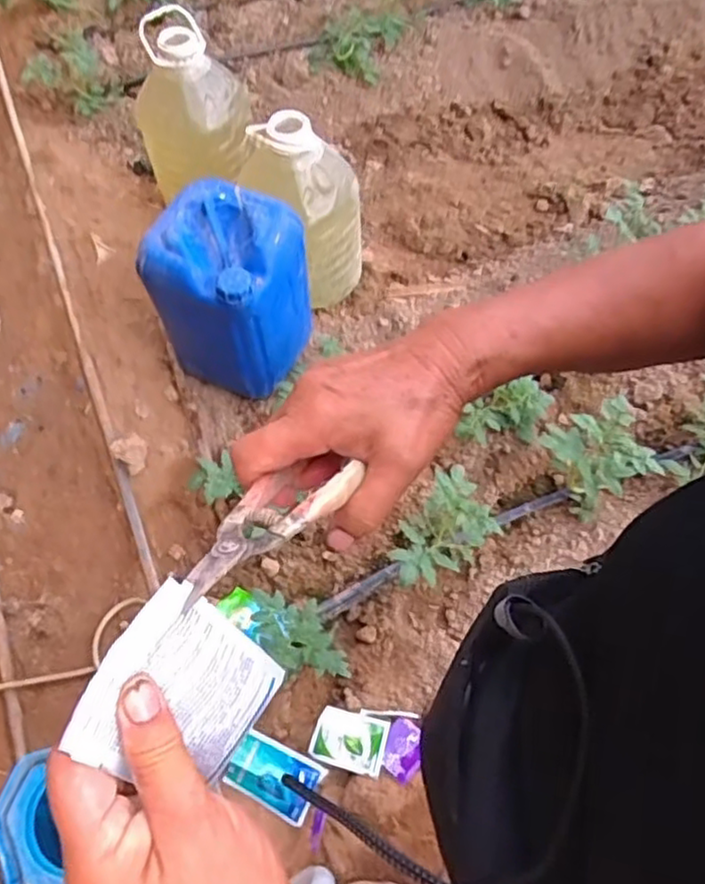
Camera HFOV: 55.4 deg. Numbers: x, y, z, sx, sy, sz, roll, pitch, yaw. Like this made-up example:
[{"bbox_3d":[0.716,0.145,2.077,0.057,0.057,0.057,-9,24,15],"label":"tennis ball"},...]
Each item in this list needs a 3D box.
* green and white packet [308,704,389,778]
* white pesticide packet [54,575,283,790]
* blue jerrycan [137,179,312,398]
[{"bbox_3d":[-0.005,0.521,1.174,0.125,0.012,0.090,17,65,-1],"label":"green and white packet"},{"bbox_3d":[-0.075,0.119,0.311,0.010,0.109,0.075,14,59,37],"label":"white pesticide packet"},{"bbox_3d":[-0.247,-0.298,1.415,0.275,0.394,0.233,19,64,10],"label":"blue jerrycan"}]

